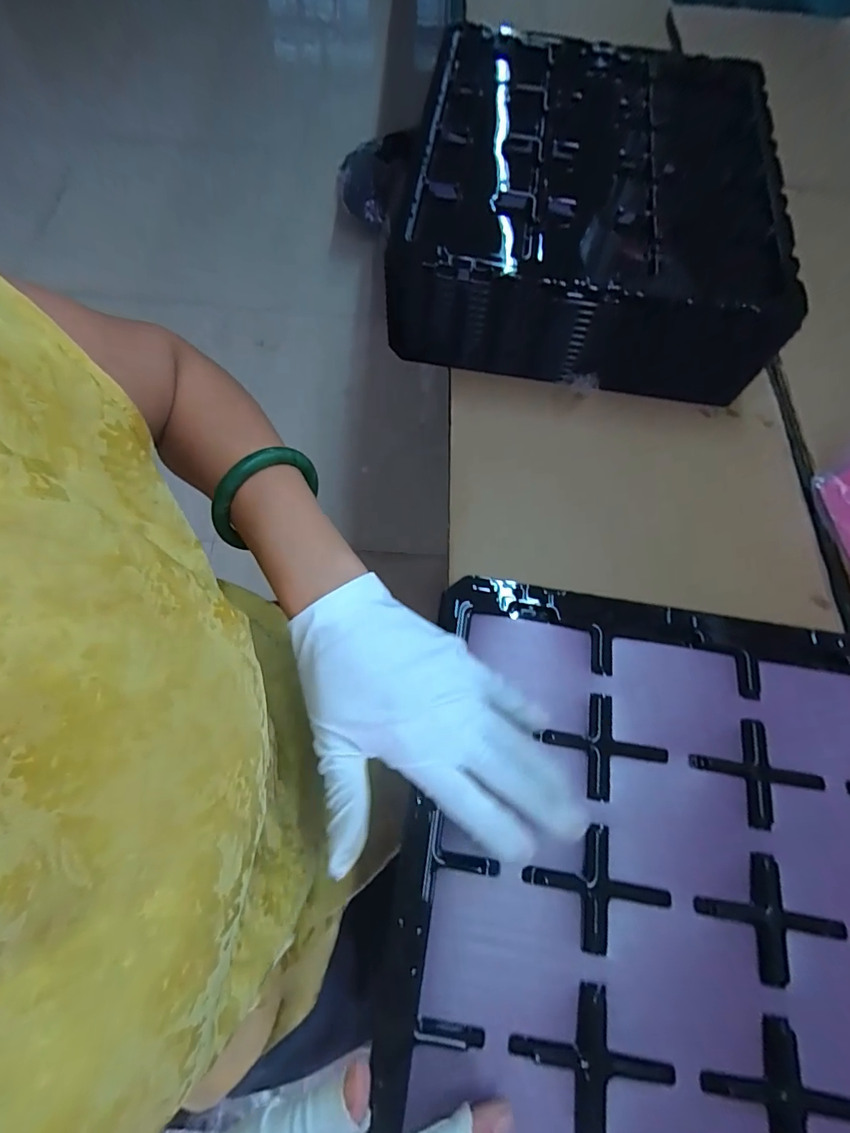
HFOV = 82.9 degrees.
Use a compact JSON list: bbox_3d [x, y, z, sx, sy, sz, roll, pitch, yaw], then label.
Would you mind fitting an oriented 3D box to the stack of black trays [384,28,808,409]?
[{"bbox_3d":[0.159,-0.366,0.506,0.344,0.112,0.423,9,68,2],"label":"stack of black trays"}]

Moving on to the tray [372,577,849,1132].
[{"bbox_3d":[0.156,0.201,0.288,0.333,0.024,0.368,9,67,3],"label":"tray"}]

